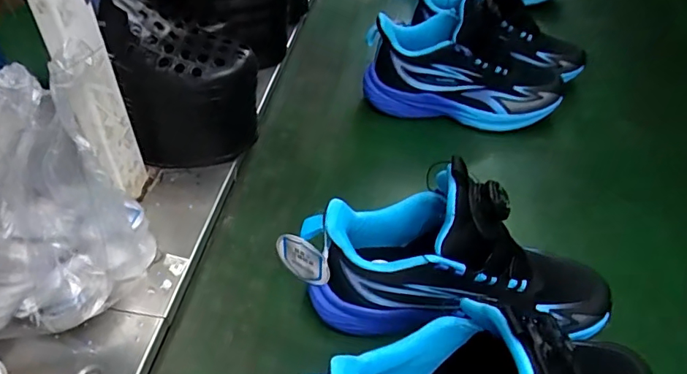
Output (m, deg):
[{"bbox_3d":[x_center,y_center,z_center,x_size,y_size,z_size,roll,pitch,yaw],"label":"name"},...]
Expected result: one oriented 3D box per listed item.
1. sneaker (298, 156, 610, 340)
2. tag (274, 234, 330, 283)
[{"bbox_3d":[0.086,0.053,0.383,0.230,0.135,0.079,4,46,2],"label":"sneaker"},{"bbox_3d":[-0.032,0.056,0.387,0.046,0.045,0.005,21,51,21],"label":"tag"}]

